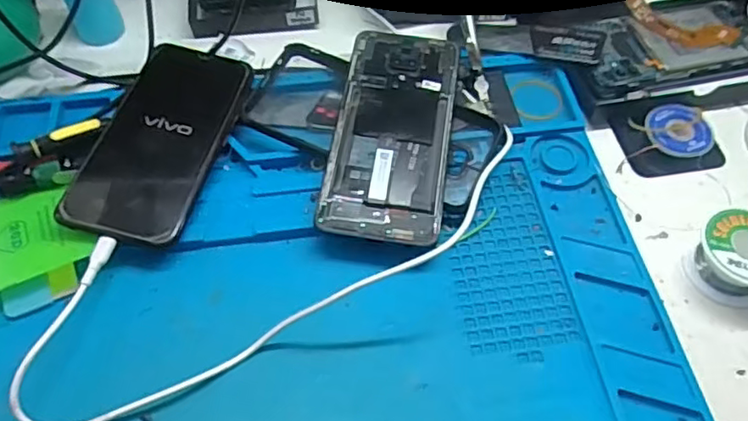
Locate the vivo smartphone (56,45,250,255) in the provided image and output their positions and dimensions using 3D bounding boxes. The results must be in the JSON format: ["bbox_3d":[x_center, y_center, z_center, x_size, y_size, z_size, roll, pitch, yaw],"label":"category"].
[{"bbox_3d":[-0.137,-0.049,0.397,0.075,0.009,0.156,15,59,1],"label":"vivo smartphone"}]

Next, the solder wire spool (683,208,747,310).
[{"bbox_3d":[0.217,0.029,0.362,0.052,0.030,0.049,0,58,-1],"label":"solder wire spool"}]

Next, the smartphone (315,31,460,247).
[{"bbox_3d":[0.013,-0.054,0.397,0.075,0.004,0.162,8,61,3],"label":"smartphone"}]

